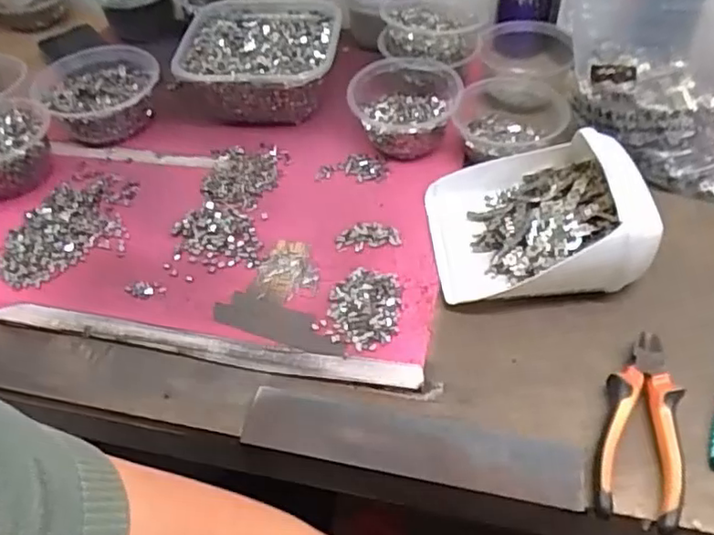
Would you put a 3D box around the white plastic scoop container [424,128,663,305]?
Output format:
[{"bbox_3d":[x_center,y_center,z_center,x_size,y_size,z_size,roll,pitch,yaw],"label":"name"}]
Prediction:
[{"bbox_3d":[0.154,-0.053,0.569,0.169,0.082,0.155,-5,47,-1],"label":"white plastic scoop container"}]

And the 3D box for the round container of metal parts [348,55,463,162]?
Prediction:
[{"bbox_3d":[0.051,-0.171,0.686,0.112,0.063,0.105,-2,47,2],"label":"round container of metal parts"}]

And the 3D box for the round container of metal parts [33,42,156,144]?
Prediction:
[{"bbox_3d":[-0.290,-0.198,0.739,0.127,0.064,0.127,-2,47,2],"label":"round container of metal parts"}]

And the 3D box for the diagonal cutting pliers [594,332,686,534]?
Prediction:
[{"bbox_3d":[0.210,0.112,0.470,0.056,0.024,0.148,13,49,15],"label":"diagonal cutting pliers"}]

